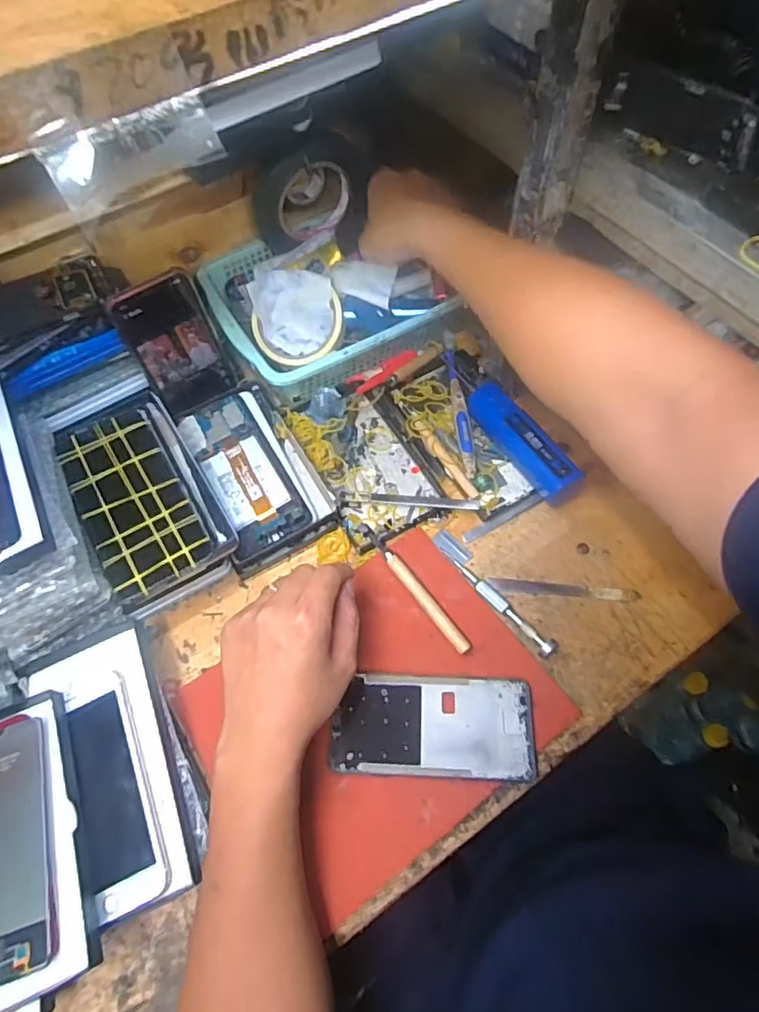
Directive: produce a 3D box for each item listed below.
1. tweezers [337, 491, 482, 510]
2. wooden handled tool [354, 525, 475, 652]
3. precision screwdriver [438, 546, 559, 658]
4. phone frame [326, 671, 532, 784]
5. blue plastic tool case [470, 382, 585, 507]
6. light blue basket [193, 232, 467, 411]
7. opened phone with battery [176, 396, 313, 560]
[{"bbox_3d":[0.027,-0.005,0.526,0.132,0.013,0.015,3,62,3],"label":"tweezers"},{"bbox_3d":[0.027,0.066,0.482,0.012,0.014,0.147,-34,67,-15],"label":"wooden handled tool"},{"bbox_3d":[0.098,0.080,0.478,0.016,0.014,0.126,-41,68,-18],"label":"precision screwdriver"},{"bbox_3d":[0.041,0.167,0.429,0.152,0.006,0.073,2,62,2],"label":"phone frame"},{"bbox_3d":[0.135,-0.061,0.530,0.029,0.053,0.141,-27,65,-12],"label":"blue plastic tool case"},{"bbox_3d":[-0.051,-0.212,0.598,0.224,0.072,0.182,-23,64,-10],"label":"light blue basket"},{"bbox_3d":[-0.128,-0.035,0.519,0.070,0.009,0.163,-28,69,-12],"label":"opened phone with battery"}]

